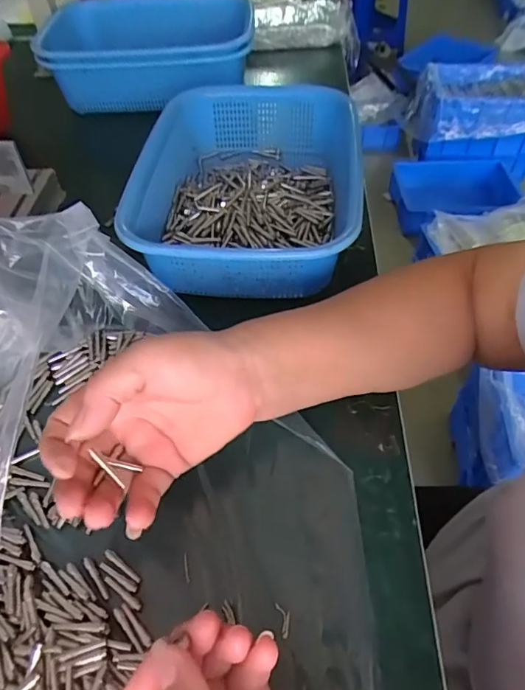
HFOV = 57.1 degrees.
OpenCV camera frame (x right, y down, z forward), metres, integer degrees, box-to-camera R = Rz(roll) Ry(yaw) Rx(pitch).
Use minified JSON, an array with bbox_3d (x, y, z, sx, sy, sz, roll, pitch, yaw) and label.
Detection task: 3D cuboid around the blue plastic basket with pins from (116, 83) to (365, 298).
[{"bbox_3d":[-0.019,-0.162,0.486,0.207,0.079,0.292,6,52,3],"label":"blue plastic basket with pins"}]

